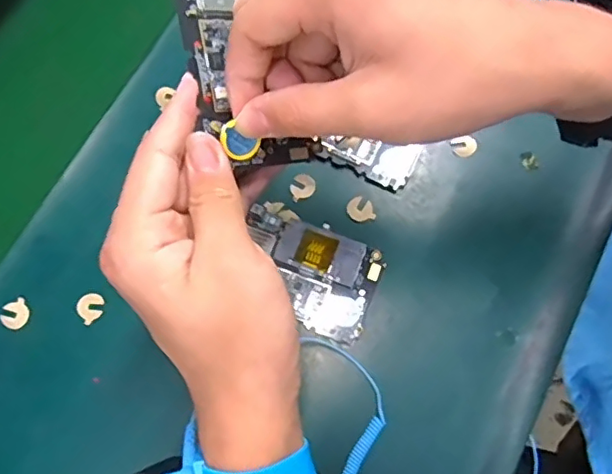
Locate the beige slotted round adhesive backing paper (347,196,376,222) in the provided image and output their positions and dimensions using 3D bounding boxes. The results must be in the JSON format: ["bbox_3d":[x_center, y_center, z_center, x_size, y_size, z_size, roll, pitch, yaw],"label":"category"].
[{"bbox_3d":[0.038,-0.020,0.394,0.018,0.004,0.018,-1,73,2],"label":"beige slotted round adhesive backing paper"}]

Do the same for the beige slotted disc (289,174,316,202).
[{"bbox_3d":[-0.003,-0.036,0.398,0.018,0.004,0.019,0,73,1],"label":"beige slotted disc"}]

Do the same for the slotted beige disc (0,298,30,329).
[{"bbox_3d":[-0.194,0.052,0.374,0.017,0.004,0.018,0,73,1],"label":"slotted beige disc"}]

